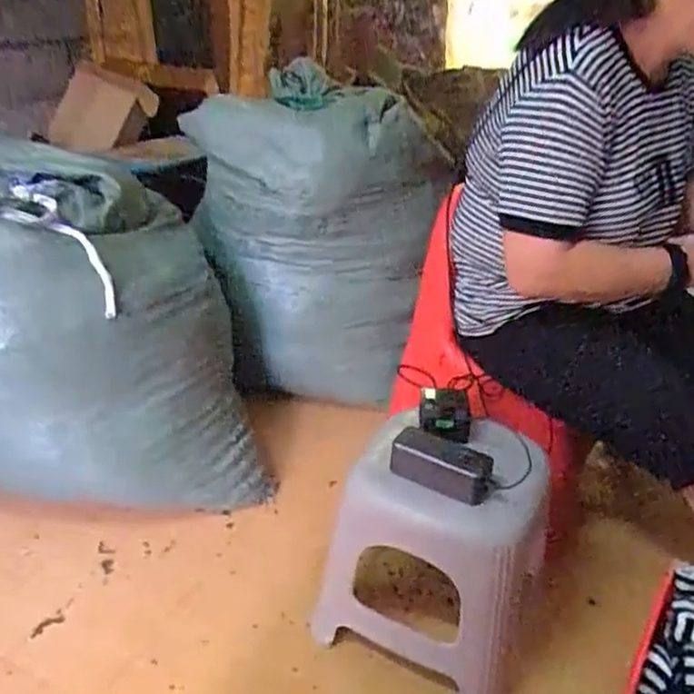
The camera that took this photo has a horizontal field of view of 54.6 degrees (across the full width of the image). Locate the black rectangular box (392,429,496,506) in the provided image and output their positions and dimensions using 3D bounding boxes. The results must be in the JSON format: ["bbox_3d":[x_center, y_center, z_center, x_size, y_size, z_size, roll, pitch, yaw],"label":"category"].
[{"bbox_3d":[0.127,0.153,0.888,0.136,0.050,0.059,17,32,23],"label":"black rectangular box"}]

